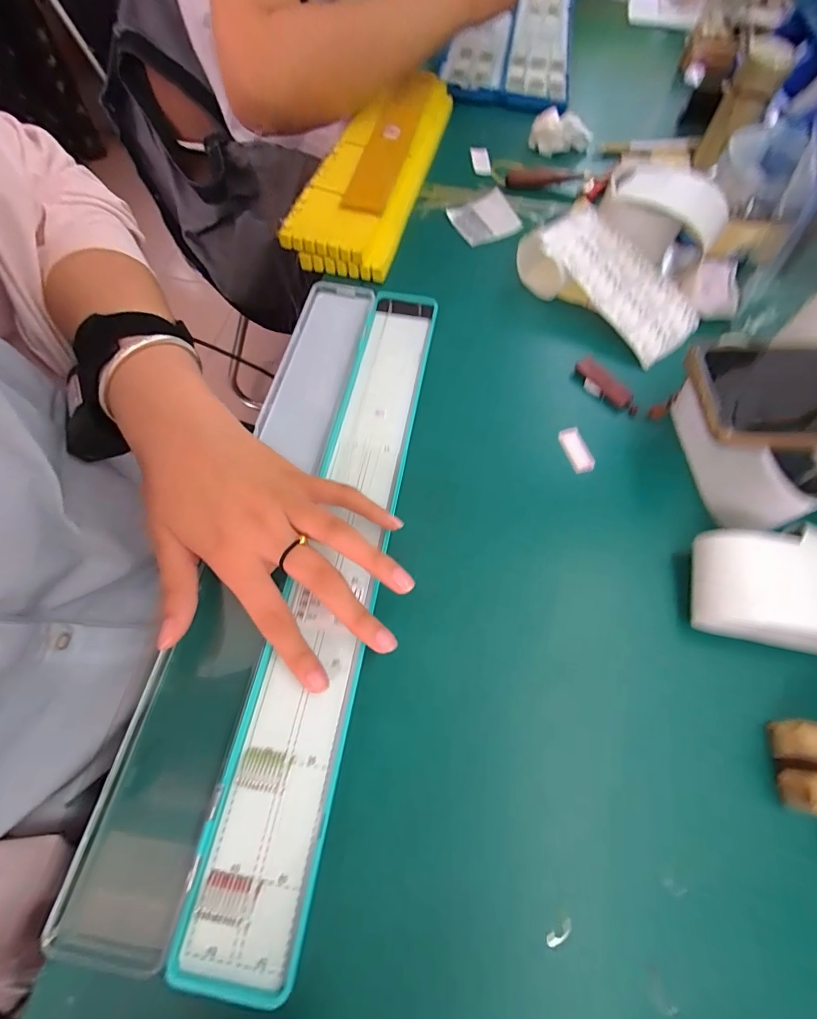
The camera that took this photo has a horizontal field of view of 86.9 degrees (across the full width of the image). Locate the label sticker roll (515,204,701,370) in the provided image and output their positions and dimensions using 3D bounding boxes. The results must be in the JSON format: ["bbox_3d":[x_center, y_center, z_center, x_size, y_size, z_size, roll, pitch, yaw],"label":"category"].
[{"bbox_3d":[0.182,-0.204,0.383,0.085,0.039,0.151,-40,71,-19],"label":"label sticker roll"}]

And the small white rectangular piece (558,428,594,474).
[{"bbox_3d":[0.126,-0.045,0.324,0.012,0.011,0.036,-15,65,-9],"label":"small white rectangular piece"}]

